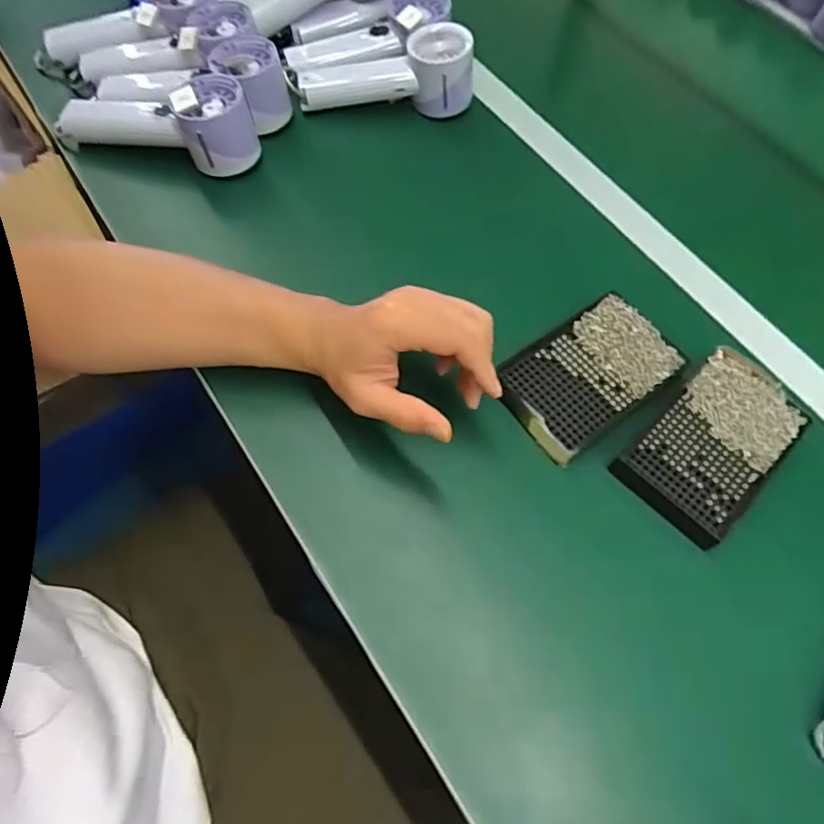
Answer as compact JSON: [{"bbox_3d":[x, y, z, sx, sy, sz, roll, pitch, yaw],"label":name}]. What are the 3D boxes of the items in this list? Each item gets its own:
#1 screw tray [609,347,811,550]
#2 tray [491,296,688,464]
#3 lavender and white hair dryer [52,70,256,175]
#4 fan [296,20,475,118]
[{"bbox_3d":[0.226,0.022,0.447,0.083,0.020,0.142,42,67,17],"label":"screw tray"},{"bbox_3d":[0.137,-0.032,0.465,0.141,0.014,0.084,-34,69,-19],"label":"tray"},{"bbox_3d":[-0.233,-0.258,0.542,0.181,0.073,0.063,2,62,11],"label":"lavender and white hair dryer"},{"bbox_3d":[-0.022,-0.328,0.600,0.169,0.064,0.058,-6,62,11],"label":"fan"}]

